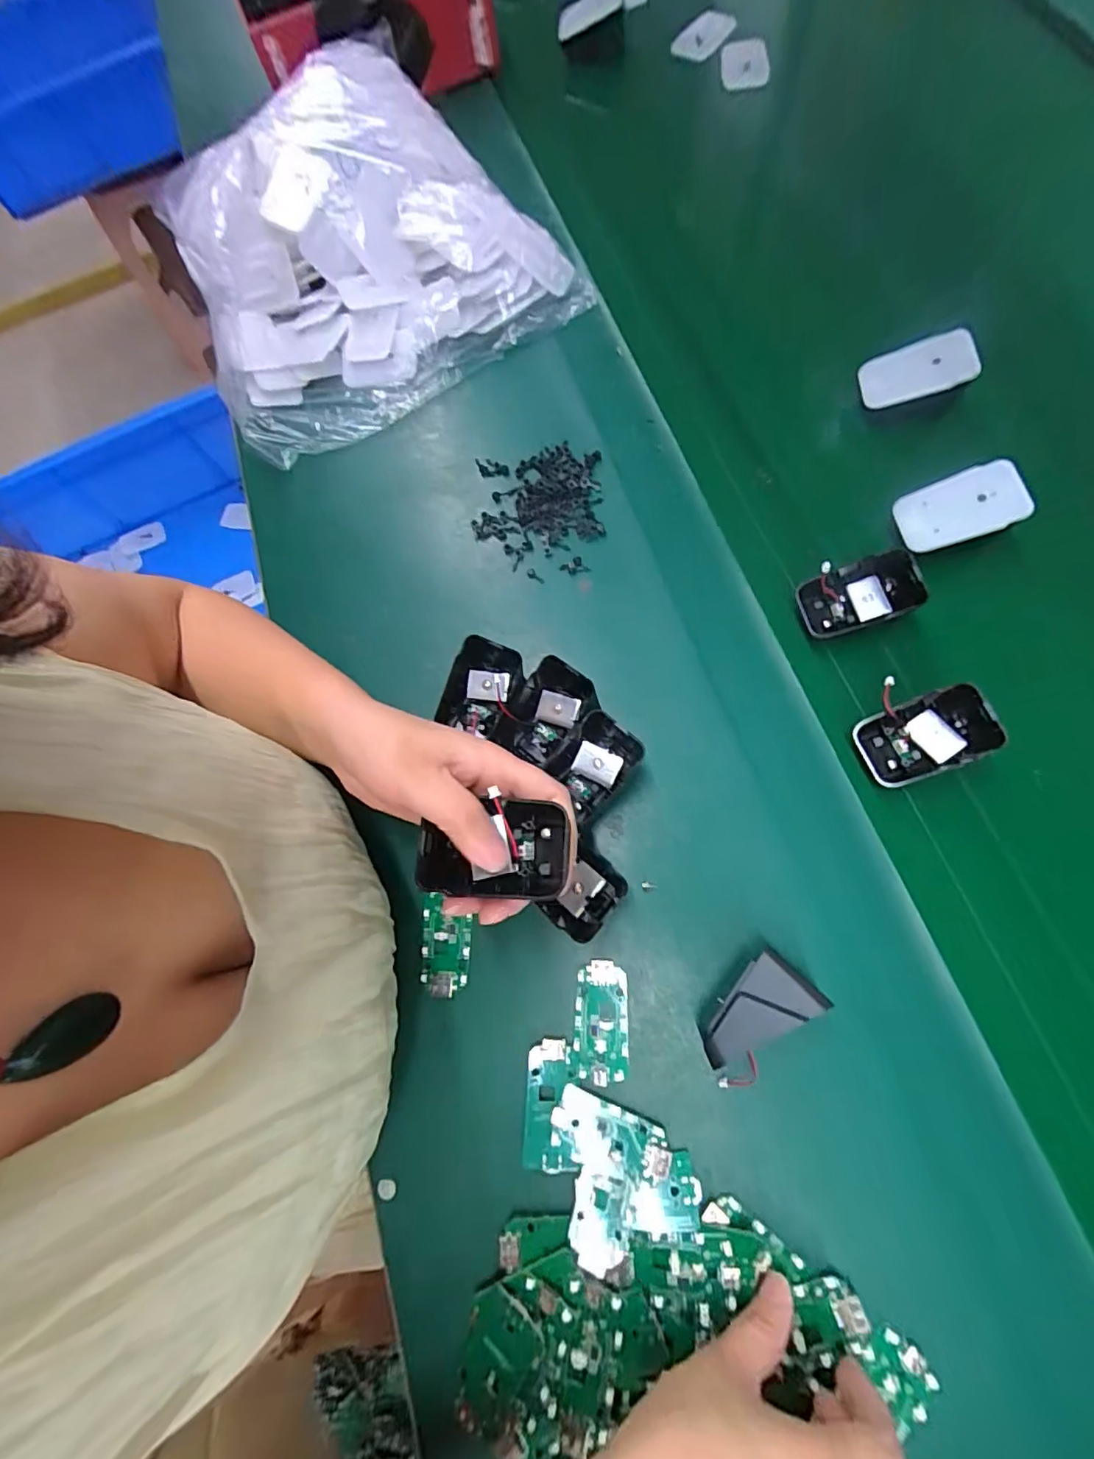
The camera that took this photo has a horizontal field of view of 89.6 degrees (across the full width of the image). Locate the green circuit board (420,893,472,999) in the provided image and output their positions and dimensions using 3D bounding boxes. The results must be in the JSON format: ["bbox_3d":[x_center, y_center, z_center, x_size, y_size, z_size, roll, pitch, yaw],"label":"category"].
[{"bbox_3d":[-0.063,0.134,0.343,0.032,0.004,0.059,-2,74,7],"label":"green circuit board"}]

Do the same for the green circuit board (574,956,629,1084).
[{"bbox_3d":[0.032,0.169,0.319,0.030,0.004,0.063,1,74,8],"label":"green circuit board"}]

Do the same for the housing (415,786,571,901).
[{"bbox_3d":[-0.024,0.054,0.254,0.068,0.013,0.044,3,72,1],"label":"housing"}]

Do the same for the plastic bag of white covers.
[{"bbox_3d":[-0.179,-0.432,0.480,0.307,0.078,0.323,-31,72,-2],"label":"plastic bag of white covers"}]

